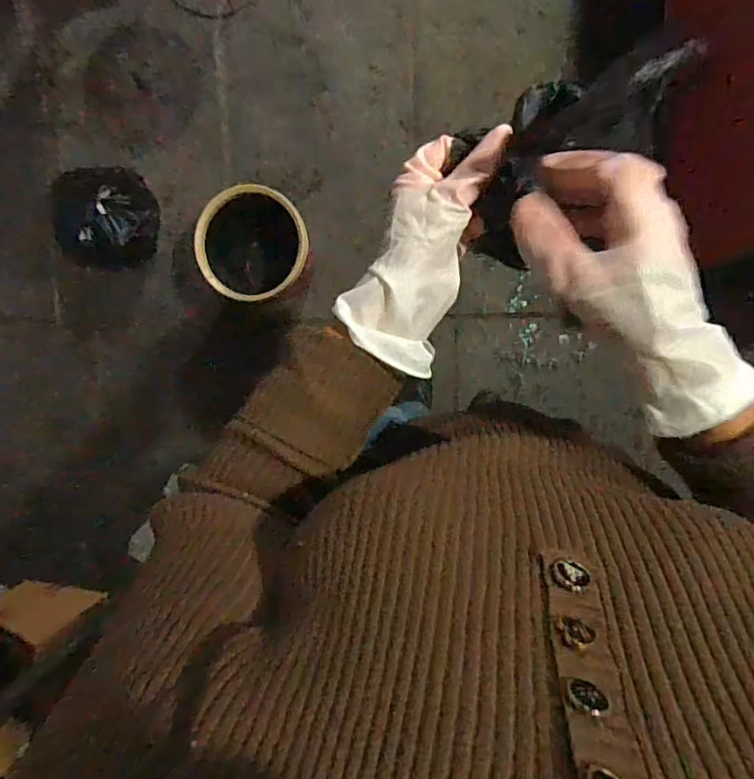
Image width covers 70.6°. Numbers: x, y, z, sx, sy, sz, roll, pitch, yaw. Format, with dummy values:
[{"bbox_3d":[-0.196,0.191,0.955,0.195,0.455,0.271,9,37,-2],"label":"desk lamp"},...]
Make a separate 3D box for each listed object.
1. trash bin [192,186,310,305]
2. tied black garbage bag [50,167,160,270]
[{"bbox_3d":[-0.285,-0.335,1.345,0.285,0.293,0.253,39,93,4],"label":"trash bin"},{"bbox_3d":[-0.700,-0.444,1.392,0.196,0.223,0.270,28,92,4],"label":"tied black garbage bag"}]

